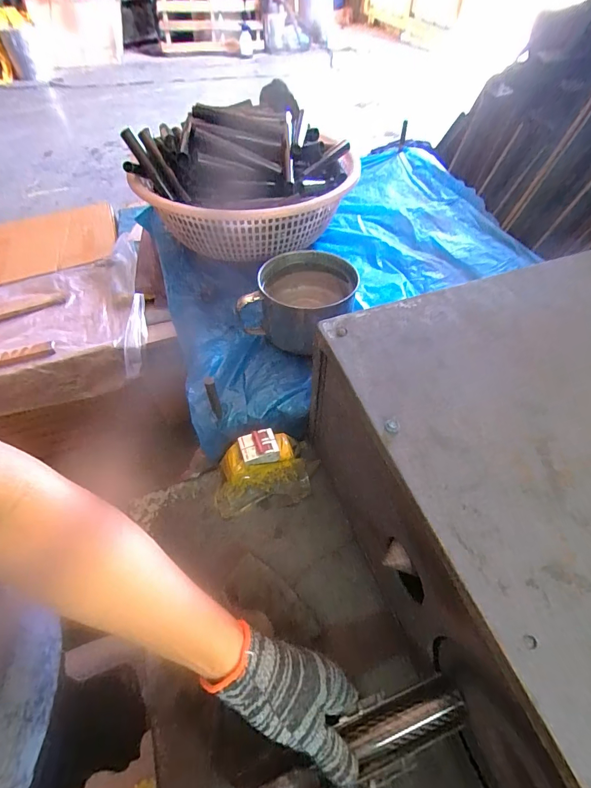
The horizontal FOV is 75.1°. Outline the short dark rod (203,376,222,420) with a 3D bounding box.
[{"bbox_3d":[-0.097,0.005,0.463,0.012,0.067,0.011,-24,57,-15],"label":"short dark rod"}]

